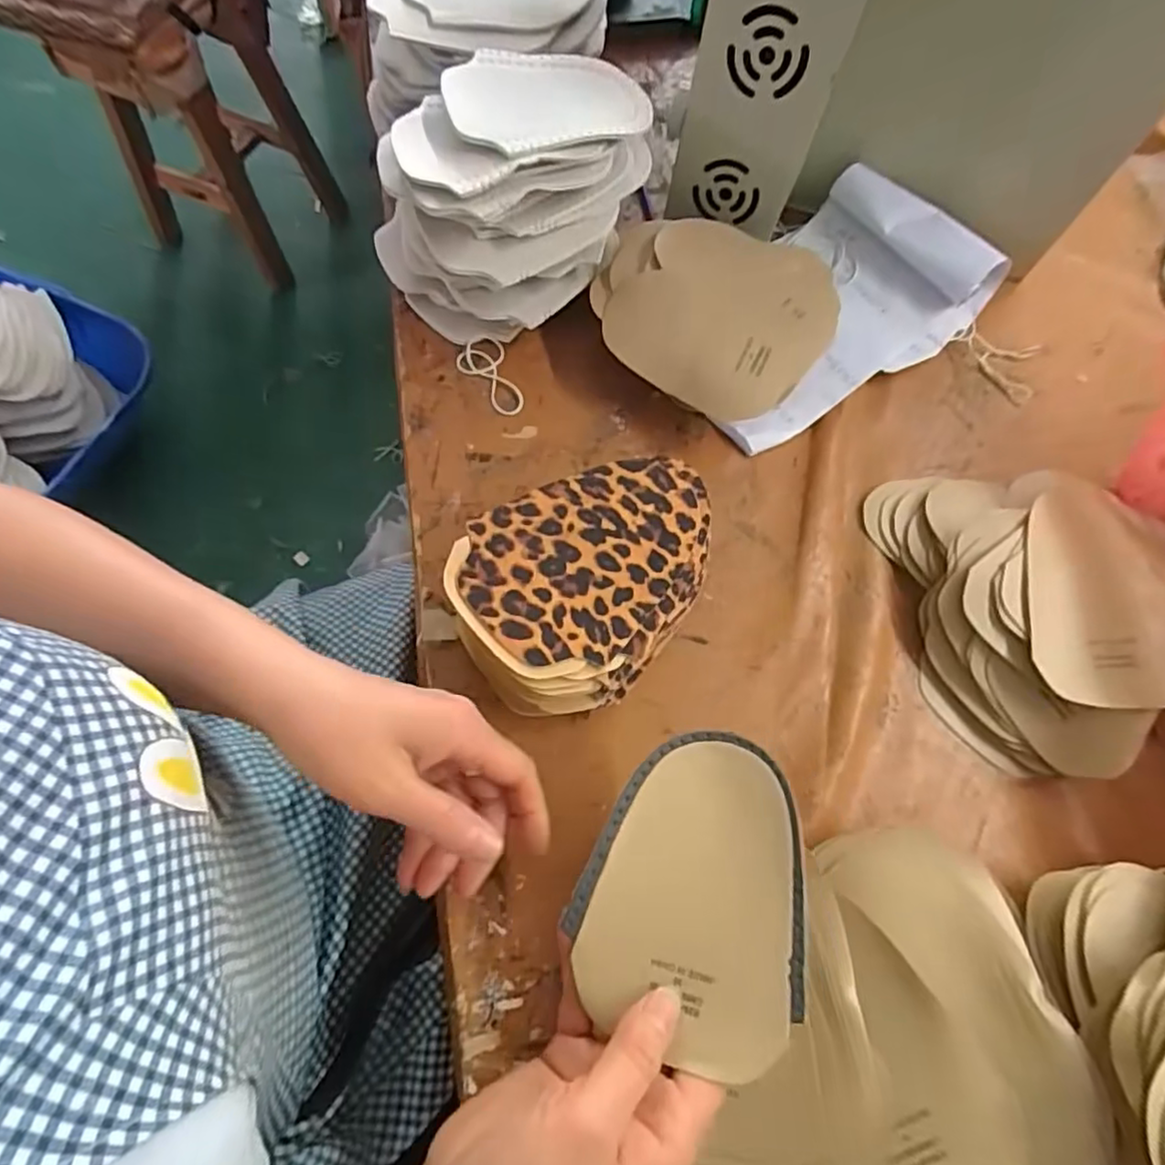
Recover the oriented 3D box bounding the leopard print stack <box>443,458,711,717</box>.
[{"bbox_3d":[0.005,0.003,0.370,0.148,0.079,0.108,-34,74,-16],"label":"leopard print stack"}]

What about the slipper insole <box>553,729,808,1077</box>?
[{"bbox_3d":[0.054,0.137,0.290,0.098,0.016,0.129,23,71,12],"label":"slipper insole"}]

